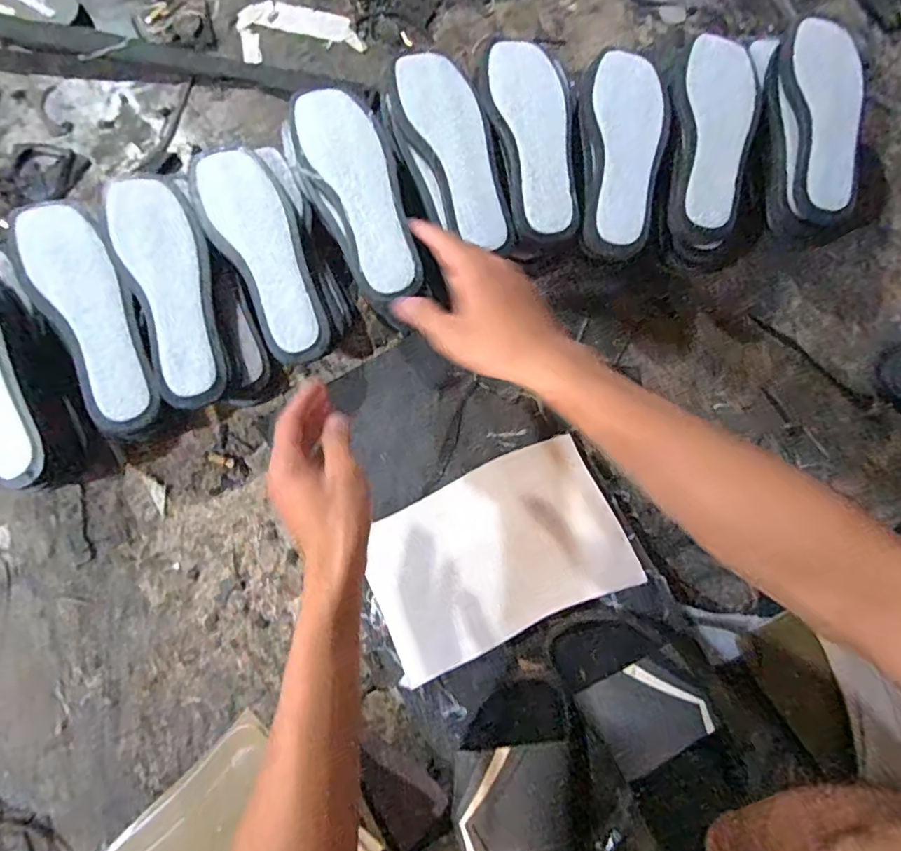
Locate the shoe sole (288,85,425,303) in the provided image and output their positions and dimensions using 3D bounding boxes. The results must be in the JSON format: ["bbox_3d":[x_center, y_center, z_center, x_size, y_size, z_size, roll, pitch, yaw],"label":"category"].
[{"bbox_3d":[-0.092,-0.234,0.525,0.082,0.018,0.227,-19,79,-7],"label":"shoe sole"}]

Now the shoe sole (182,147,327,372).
[{"bbox_3d":[-0.190,-0.181,0.548,0.085,0.029,0.236,-29,80,-8],"label":"shoe sole"}]

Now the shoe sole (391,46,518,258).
[{"bbox_3d":[0.005,-0.283,0.538,0.082,0.015,0.223,-19,79,-7],"label":"shoe sole"}]

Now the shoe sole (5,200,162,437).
[{"bbox_3d":[-0.357,-0.112,0.525,0.085,0.033,0.245,-27,81,-6],"label":"shoe sole"}]

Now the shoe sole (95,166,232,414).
[{"bbox_3d":[-0.282,-0.141,0.539,0.086,0.031,0.242,-21,81,-5],"label":"shoe sole"}]

